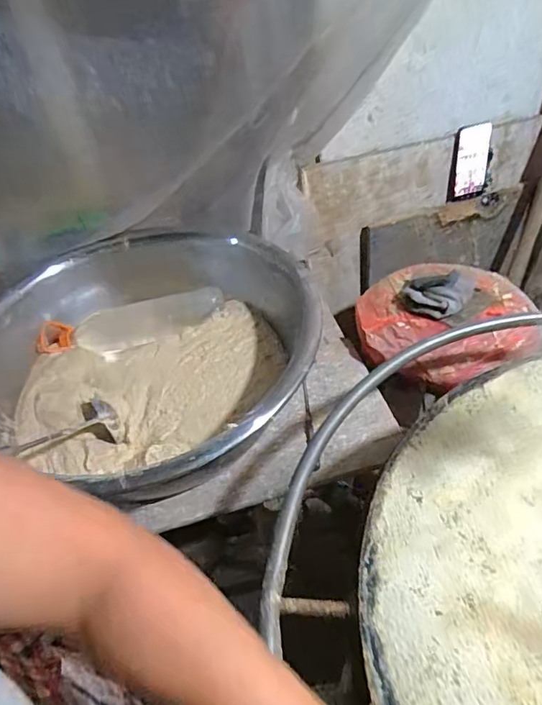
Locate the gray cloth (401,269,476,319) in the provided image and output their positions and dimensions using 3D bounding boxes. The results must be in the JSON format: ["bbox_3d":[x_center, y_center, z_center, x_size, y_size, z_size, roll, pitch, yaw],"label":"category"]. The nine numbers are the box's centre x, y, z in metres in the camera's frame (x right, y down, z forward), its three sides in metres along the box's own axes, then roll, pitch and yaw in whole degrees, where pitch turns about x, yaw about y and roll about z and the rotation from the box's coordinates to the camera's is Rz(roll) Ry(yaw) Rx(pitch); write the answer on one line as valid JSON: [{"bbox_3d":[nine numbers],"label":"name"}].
[{"bbox_3d":[0.312,-0.113,0.935,0.129,0.051,0.109,14,47,20],"label":"gray cloth"}]

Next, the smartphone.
[{"bbox_3d":[0.439,-0.416,1.091,0.083,0.160,0.008,-8,38,3],"label":"smartphone"}]

